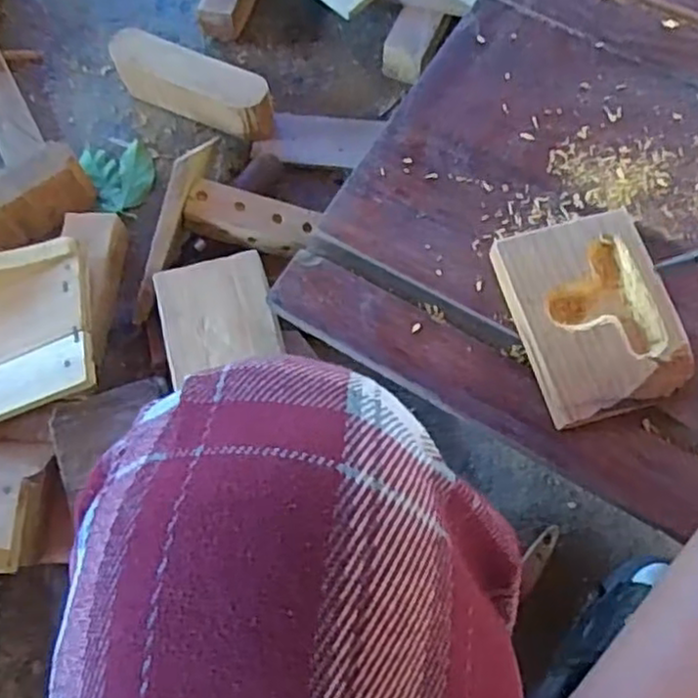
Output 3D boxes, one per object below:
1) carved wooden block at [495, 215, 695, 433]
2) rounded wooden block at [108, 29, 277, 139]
[{"bbox_3d":[0.175,-0.024,0.503,0.105,0.028,0.142,-16,70,-5],"label":"carved wooden block"},{"bbox_3d":[-0.174,-0.289,0.778,0.198,0.076,0.046,25,72,10],"label":"rounded wooden block"}]

